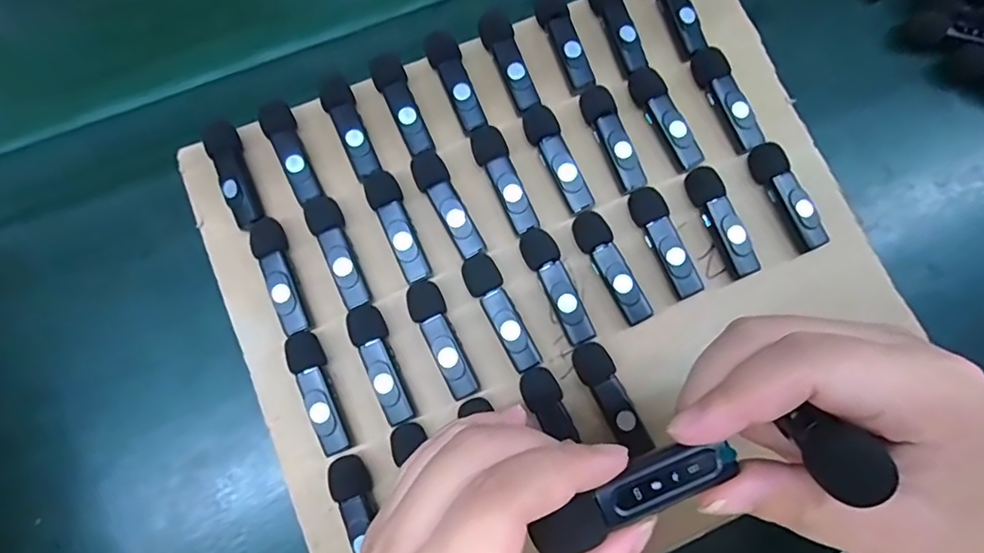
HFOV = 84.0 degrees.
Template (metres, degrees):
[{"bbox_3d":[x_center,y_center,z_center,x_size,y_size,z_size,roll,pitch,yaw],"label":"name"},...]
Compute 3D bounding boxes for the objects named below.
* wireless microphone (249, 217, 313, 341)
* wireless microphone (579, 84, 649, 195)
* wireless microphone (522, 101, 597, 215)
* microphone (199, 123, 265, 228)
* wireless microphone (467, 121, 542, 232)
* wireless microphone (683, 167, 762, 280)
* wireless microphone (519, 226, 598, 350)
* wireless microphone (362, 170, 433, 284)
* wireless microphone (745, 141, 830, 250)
[{"bbox_3d":[-0.115,-0.001,0.297,0.017,0.013,0.067,-21,75,-5],"label":"wireless microphone"},{"bbox_3d":[0.069,-0.079,0.315,0.018,0.018,0.064,-23,76,-5],"label":"wireless microphone"},{"bbox_3d":[0.037,-0.067,0.312,0.018,0.015,0.067,-26,76,-6],"label":"wireless microphone"},{"bbox_3d":[-0.144,-0.057,0.308,0.017,0.016,0.063,-25,76,-6],"label":"microphone"},{"bbox_3d":[0.006,-0.055,0.307,0.018,0.009,0.066,-22,76,-5],"label":"wireless microphone"},{"bbox_3d":[0.128,-0.030,0.302,0.016,0.015,0.064,-22,76,-5],"label":"wireless microphone"},{"bbox_3d":[0.035,0.004,0.294,0.018,0.009,0.066,-26,76,-6],"label":"wireless microphone"},{"bbox_3d":[-0.052,-0.028,0.300,0.018,0.010,0.066,-25,76,-6],"label":"wireless microphone"},{"bbox_3d":[0.167,-0.046,0.307,0.016,0.017,0.064,-26,76,-6],"label":"wireless microphone"}]

